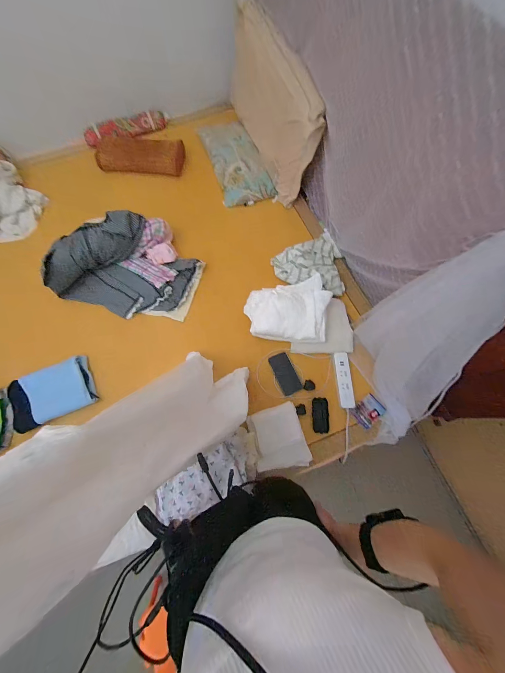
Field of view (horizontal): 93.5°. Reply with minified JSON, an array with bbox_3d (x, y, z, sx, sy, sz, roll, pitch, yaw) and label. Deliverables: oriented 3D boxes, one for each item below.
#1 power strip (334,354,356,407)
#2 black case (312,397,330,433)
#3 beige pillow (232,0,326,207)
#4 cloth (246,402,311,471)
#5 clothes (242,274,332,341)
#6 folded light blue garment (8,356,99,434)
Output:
[{"bbox_3d":[0.312,0.146,0.809,0.044,0.022,0.186,-1,71,0],"label":"power strip"},{"bbox_3d":[0.224,0.258,0.781,0.052,0.015,0.108,2,71,2],"label":"black case"},{"bbox_3d":[0.086,-0.914,0.980,0.130,0.338,0.599,-22,72,-7],"label":"beige pillow"},{"bbox_3d":[0.083,0.325,0.762,0.163,0.018,0.186,-15,72,-4],"label":"cloth"},{"bbox_3d":[0.124,-0.102,0.871,0.302,0.070,0.234,6,71,3],"label":"clothes"},{"bbox_3d":[-0.711,0.198,0.835,0.272,0.038,0.199,-27,73,-8],"label":"folded light blue garment"}]

